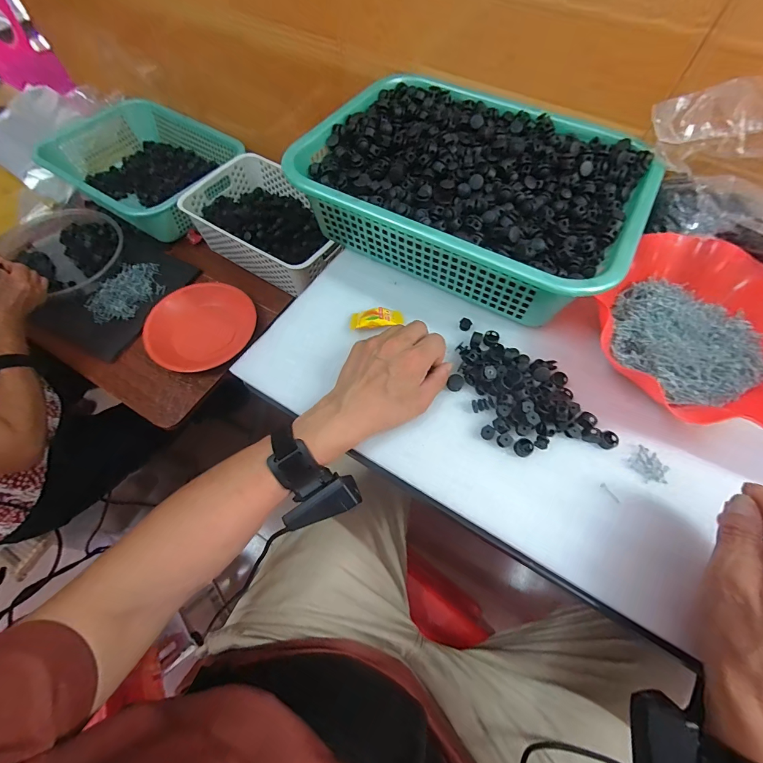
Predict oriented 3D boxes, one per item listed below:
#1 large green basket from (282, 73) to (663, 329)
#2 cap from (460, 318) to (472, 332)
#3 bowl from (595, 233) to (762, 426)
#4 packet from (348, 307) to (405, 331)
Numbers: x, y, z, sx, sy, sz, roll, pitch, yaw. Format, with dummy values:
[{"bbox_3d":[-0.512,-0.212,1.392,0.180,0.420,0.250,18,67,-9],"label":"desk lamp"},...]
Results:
[{"bbox_3d":[0.108,-0.252,0.436,0.384,0.076,0.286,26,66,12],"label":"large green basket"},{"bbox_3d":[0.099,-0.067,0.420,0.013,0.007,0.014,0,63,0],"label":"cap"},{"bbox_3d":[0.341,-0.059,0.372,0.200,0.049,0.199,0,63,0],"label":"bowl"},{"bbox_3d":[-0.006,-0.072,0.413,0.060,0.013,0.026,-6,64,-3],"label":"packet"}]

